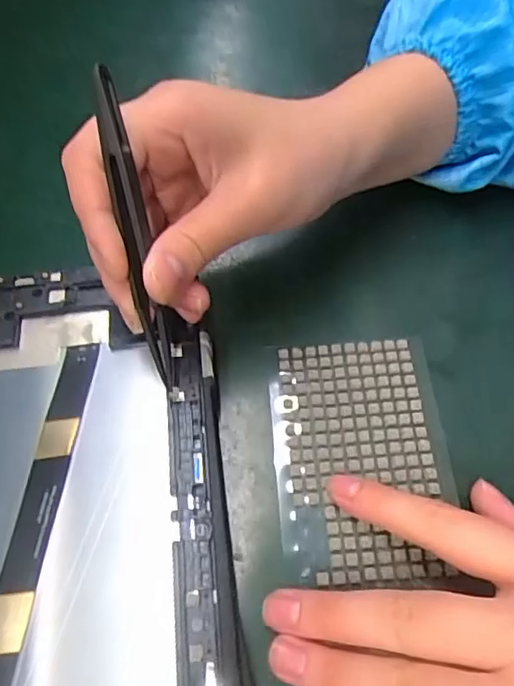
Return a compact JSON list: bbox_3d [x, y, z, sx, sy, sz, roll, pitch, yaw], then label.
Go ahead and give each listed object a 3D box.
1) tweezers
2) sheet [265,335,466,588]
[{"bbox_3d":[-0.042,-0.036,0.191,0.007,0.108,0.009,-8,18,-1],"label":"tweezers"},{"bbox_3d":[0.042,0.043,0.225,0.070,0.004,0.100,-5,62,1],"label":"sheet"}]

